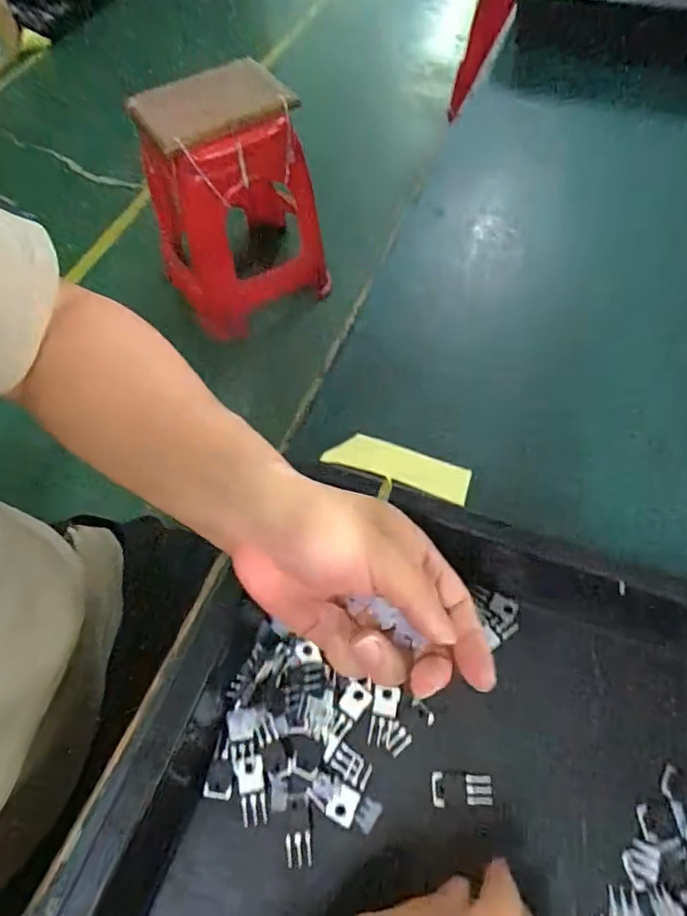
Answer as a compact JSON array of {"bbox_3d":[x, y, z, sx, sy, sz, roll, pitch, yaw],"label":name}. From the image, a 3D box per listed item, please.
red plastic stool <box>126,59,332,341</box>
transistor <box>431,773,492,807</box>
[{"bbox_3d":[-0.256,-0.574,1.265,0.337,0.409,0.350,-17,61,-8],"label":"red plastic stool"},{"bbox_3d":[0.069,0.192,0.321,0.035,0.004,0.017,0,61,1],"label":"transistor"}]

